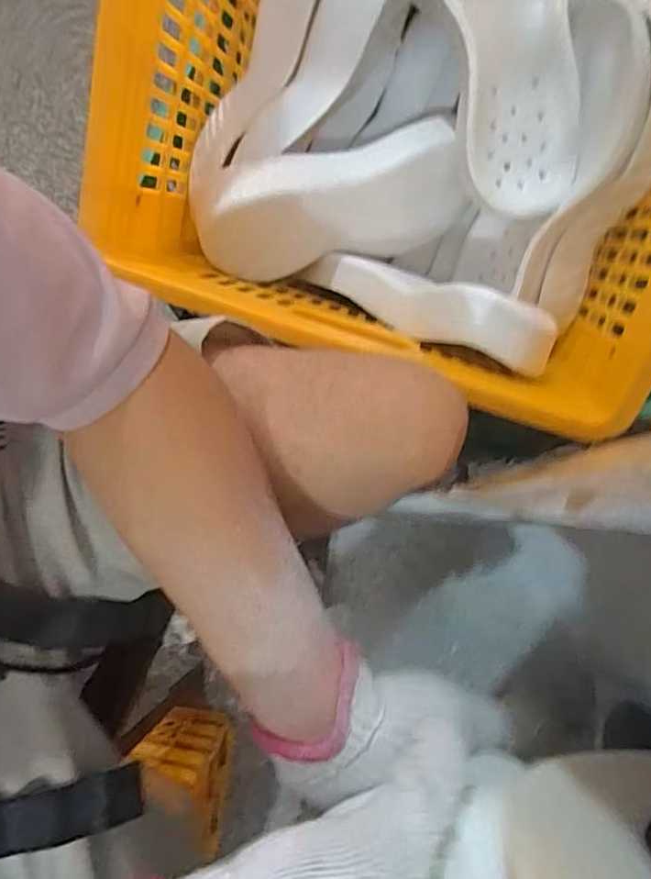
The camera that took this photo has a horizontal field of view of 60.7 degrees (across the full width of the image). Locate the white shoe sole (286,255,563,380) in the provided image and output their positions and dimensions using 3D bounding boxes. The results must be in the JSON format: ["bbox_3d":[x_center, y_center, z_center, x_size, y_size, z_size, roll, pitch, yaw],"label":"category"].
[{"bbox_3d":[0.089,-0.129,0.540,0.252,0.077,0.053,27,80,29],"label":"white shoe sole"}]

